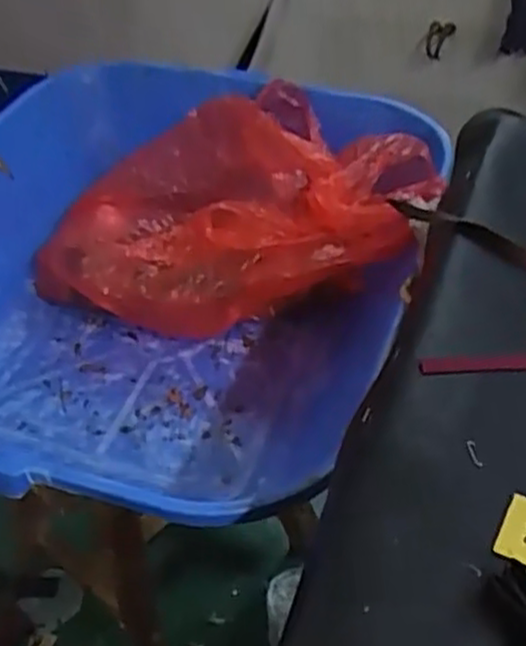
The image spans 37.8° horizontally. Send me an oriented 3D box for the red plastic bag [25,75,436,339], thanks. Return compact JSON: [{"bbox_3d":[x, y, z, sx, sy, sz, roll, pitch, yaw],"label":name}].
[{"bbox_3d":[-0.034,-0.131,0.878,0.438,0.192,0.276,6,44,10],"label":"red plastic bag"}]

